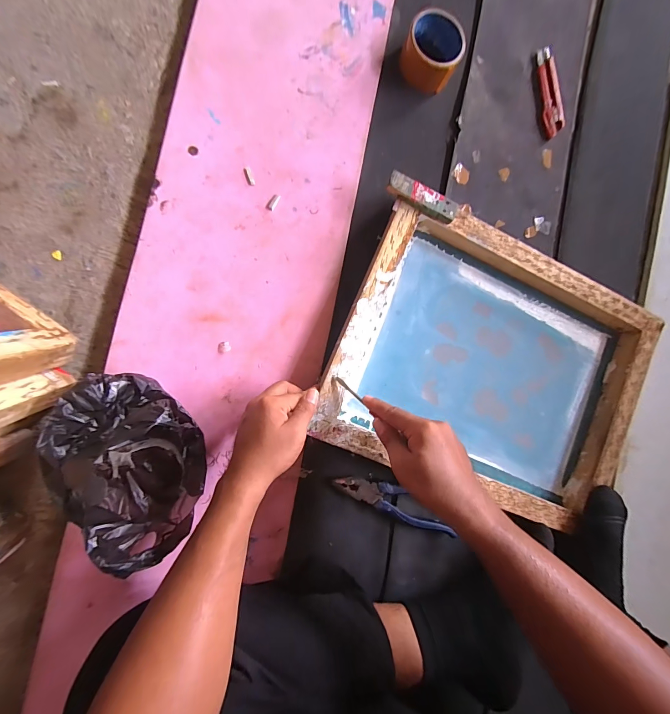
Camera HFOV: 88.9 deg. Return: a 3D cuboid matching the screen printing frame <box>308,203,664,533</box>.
[{"bbox_3d":[0.234,0.011,0.510,0.454,0.044,0.364,23,85,-8],"label":"screen printing frame"}]

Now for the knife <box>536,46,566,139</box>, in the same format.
[{"bbox_3d":[0.360,-0.440,0.569,0.035,0.013,0.147,-5,89,-10],"label":"knife"}]

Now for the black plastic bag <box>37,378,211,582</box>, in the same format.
[{"bbox_3d":[-0.224,0.116,0.386,0.135,0.132,0.206,-30,93,-9],"label":"black plastic bag"}]

